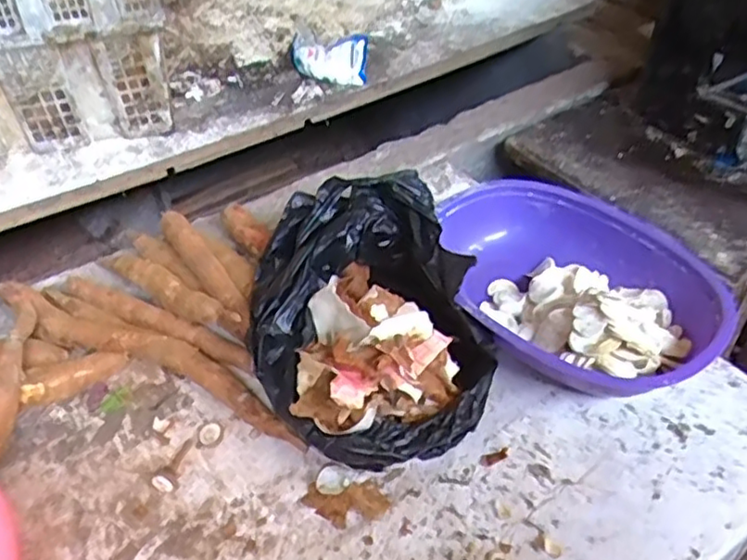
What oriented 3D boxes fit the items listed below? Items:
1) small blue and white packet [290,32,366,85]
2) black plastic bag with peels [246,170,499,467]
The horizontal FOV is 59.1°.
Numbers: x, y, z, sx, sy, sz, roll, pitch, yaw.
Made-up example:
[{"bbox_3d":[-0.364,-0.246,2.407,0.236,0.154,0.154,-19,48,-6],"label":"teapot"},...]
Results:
[{"bbox_3d":[-0.072,-0.334,0.998,0.128,0.074,0.053,19,50,19],"label":"small blue and white packet"},{"bbox_3d":[-0.010,0.034,0.620,0.211,0.094,0.286,-15,45,-12],"label":"black plastic bag with peels"}]

